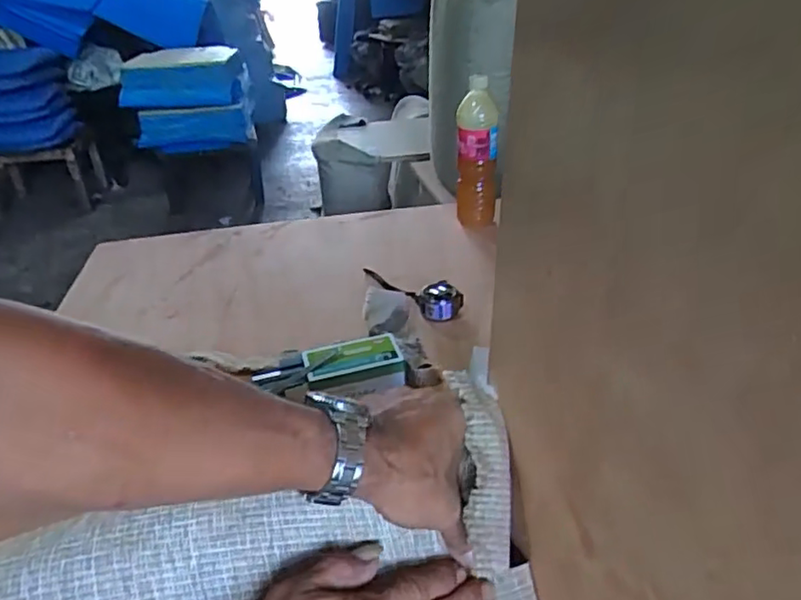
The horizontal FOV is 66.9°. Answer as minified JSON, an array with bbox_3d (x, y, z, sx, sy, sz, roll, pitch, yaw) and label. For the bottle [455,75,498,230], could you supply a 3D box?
[{"bbox_3d":[0.141,-0.267,1.130,0.072,0.260,0.063,0,31,4],"label":"bottle"}]

